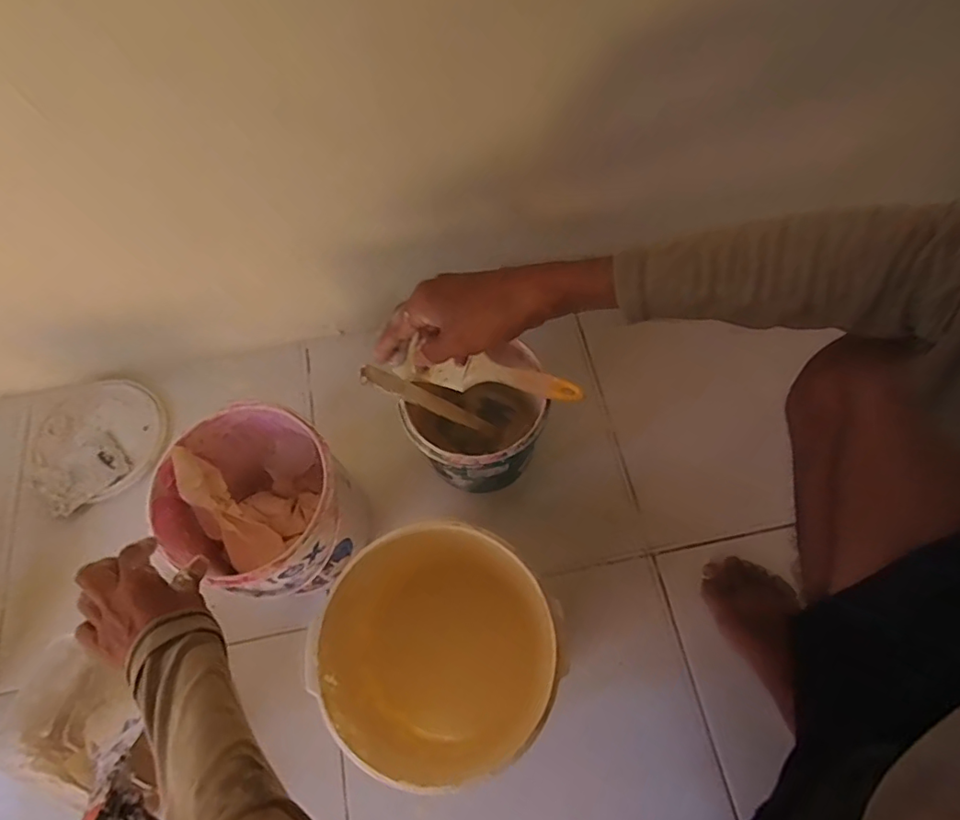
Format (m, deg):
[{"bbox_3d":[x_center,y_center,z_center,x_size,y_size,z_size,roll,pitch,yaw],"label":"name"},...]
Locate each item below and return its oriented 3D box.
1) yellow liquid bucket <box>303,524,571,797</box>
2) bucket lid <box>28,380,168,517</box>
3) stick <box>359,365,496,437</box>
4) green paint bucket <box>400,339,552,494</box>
[{"bbox_3d":[-0.046,0.237,0.564,0.230,0.196,0.192,38,73,16],"label":"yellow liquid bucket"},{"bbox_3d":[-0.532,0.040,0.765,0.176,0.017,0.185,-1,67,1],"label":"bucket lid"},{"bbox_3d":[-0.051,-0.008,0.626,0.015,0.214,0.024,-18,63,32],"label":"stick"},{"bbox_3d":[-0.002,0.025,0.679,0.154,0.181,0.141,-1,67,1],"label":"green paint bucket"}]

